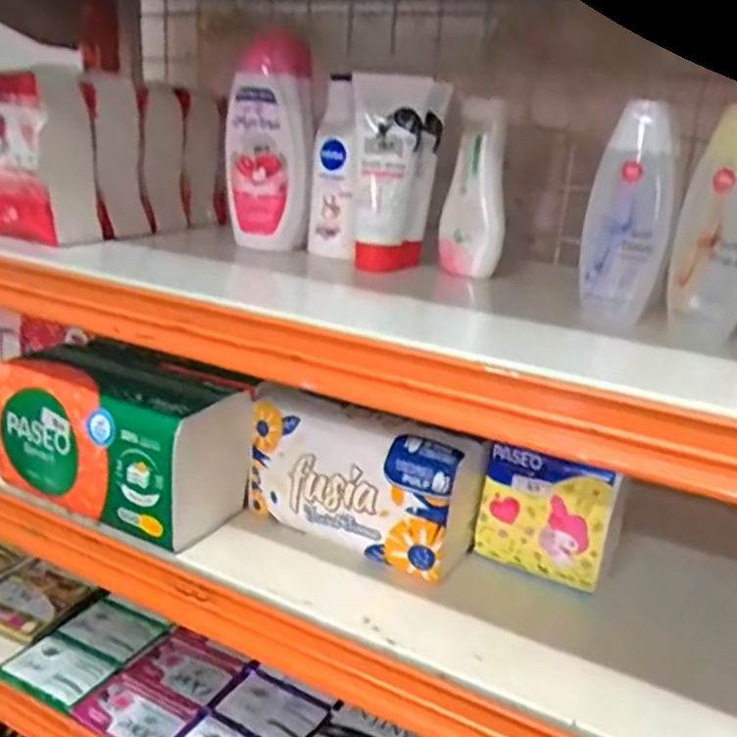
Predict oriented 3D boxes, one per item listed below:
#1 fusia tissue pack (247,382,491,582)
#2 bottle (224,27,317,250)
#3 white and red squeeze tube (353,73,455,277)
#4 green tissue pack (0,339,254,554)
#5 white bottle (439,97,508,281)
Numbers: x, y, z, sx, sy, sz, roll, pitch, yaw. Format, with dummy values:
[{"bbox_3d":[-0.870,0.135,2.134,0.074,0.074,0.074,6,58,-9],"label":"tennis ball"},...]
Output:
[{"bbox_3d":[-0.007,0.078,0.551,0.179,0.105,0.061,15,21,27],"label":"fusia tissue pack"},{"bbox_3d":[-0.083,-0.191,0.607,0.072,0.167,0.036,1,19,-9],"label":"bottle"},{"bbox_3d":[0.022,-0.155,0.578,0.067,0.145,0.044,6,19,4],"label":"white and red squeeze tube"},{"bbox_3d":[-0.197,0.054,0.584,0.192,0.105,0.110,14,21,25],"label":"green tissue pack"},{"bbox_3d":[0.087,-0.144,0.578,0.041,0.135,0.029,1,19,-10],"label":"white bottle"}]

